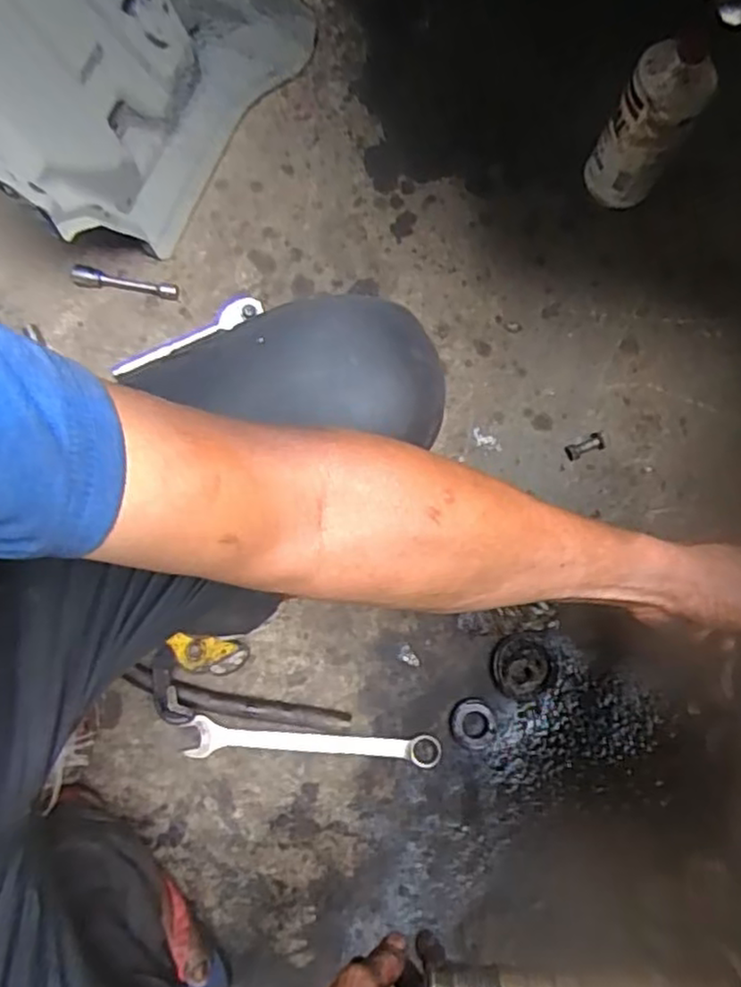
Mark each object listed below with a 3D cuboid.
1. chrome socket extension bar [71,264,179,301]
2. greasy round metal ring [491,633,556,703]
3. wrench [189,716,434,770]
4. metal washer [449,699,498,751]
[{"bbox_3d":[-0.297,-0.255,0.839,0.125,0.023,0.024,5,79,0],"label":"chrome socket extension bar"},{"bbox_3d":[0.169,0.193,0.765,0.069,0.030,0.072,0,79,-1],"label":"greasy round metal ring"},{"bbox_3d":[-0.062,0.274,0.754,0.271,0.010,0.039,4,79,0],"label":"wrench"},{"bbox_3d":[0.114,0.255,0.760,0.053,0.007,0.052,0,79,-1],"label":"metal washer"}]

